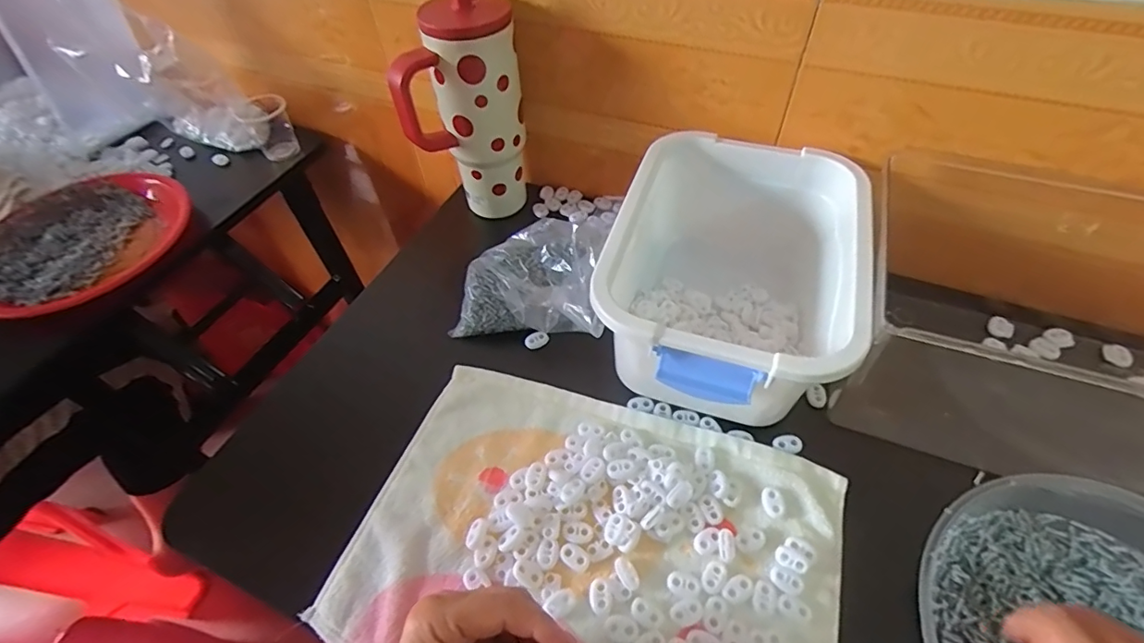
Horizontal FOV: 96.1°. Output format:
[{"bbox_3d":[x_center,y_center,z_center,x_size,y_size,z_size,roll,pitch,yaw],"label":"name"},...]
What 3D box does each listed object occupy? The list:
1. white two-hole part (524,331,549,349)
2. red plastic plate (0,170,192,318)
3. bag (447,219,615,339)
[{"bbox_3d":[-0.034,0.018,0.490,0.023,0.015,0.006,-17,20,-5],"label":"white two-hole part"},{"bbox_3d":[-0.570,-0.101,0.593,0.234,0.042,0.227,36,62,29],"label":"red plastic plate"},{"bbox_3d":[-0.034,-0.040,0.486,0.137,0.066,0.114,12,53,14],"label":"bag"}]

